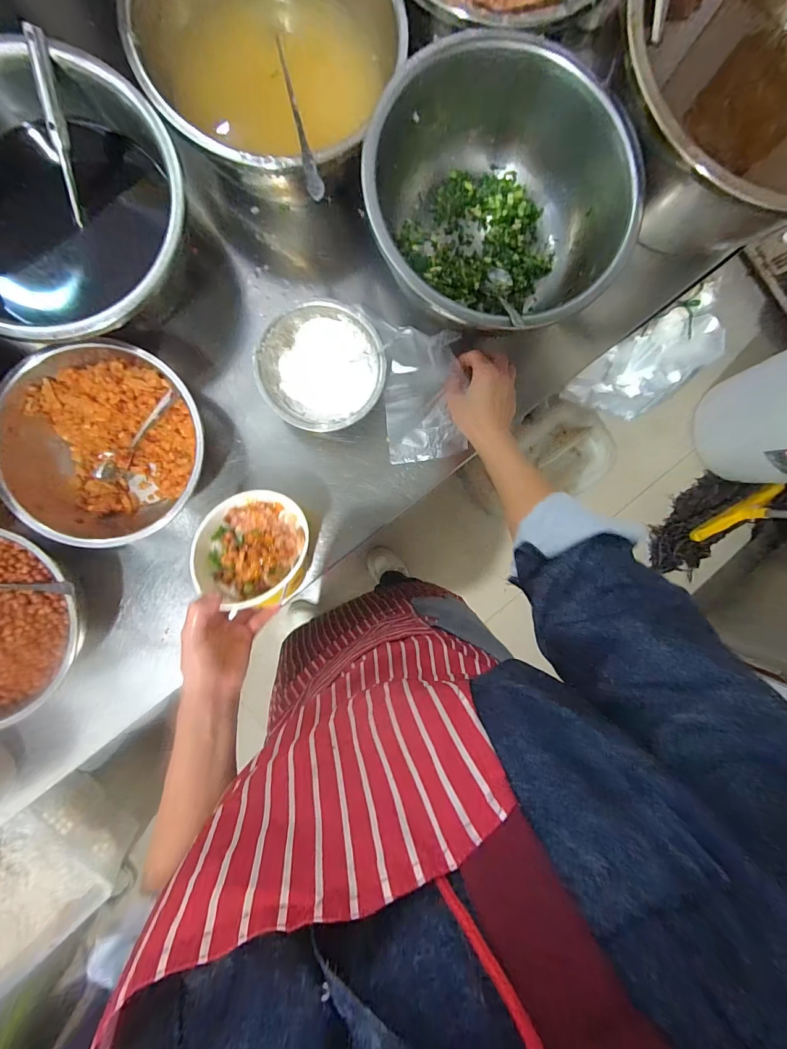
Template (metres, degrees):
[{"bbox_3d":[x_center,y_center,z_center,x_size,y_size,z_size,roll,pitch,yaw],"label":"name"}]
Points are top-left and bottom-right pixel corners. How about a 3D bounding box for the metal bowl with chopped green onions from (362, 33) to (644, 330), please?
[{"bbox_3d":[0.105,-0.357,0.442,0.273,0.104,0.270,-16,93,-4],"label":"metal bowl with chopped green onions"}]

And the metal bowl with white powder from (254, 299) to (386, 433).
[{"bbox_3d":[-0.086,-0.182,0.470,0.141,0.055,0.137,0,92,-5],"label":"metal bowl with white powder"}]

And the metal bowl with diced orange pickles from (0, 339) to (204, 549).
[{"bbox_3d":[-0.317,-0.087,0.444,0.205,0.089,0.208,0,92,-5],"label":"metal bowl with diced orange pickles"}]

